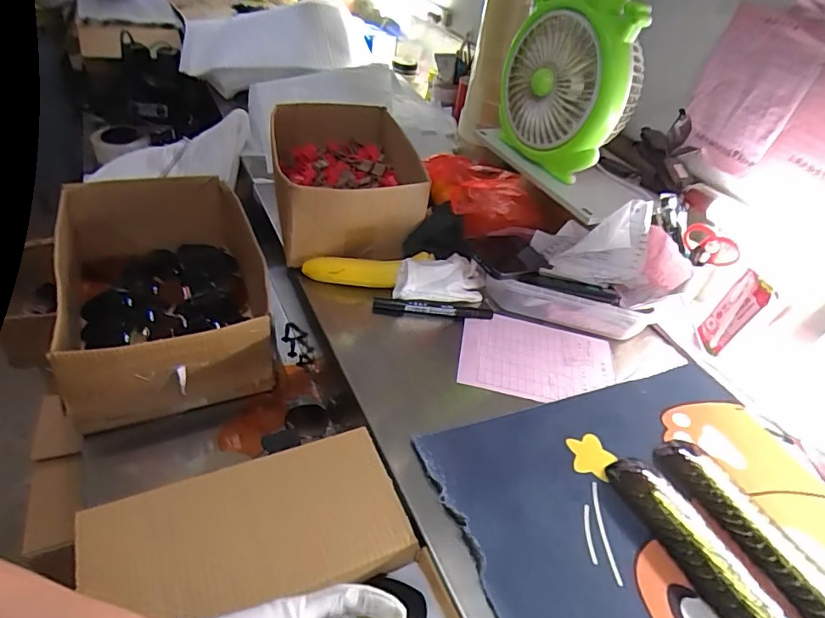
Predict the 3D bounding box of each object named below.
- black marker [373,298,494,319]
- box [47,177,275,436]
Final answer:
[{"bbox_3d":[0.029,-0.002,0.704,0.166,0.023,0.027,9,40,-2],"label":"black marker"},{"bbox_3d":[-0.376,-0.029,0.767,0.271,0.168,0.418,-10,44,-23],"label":"box"}]

